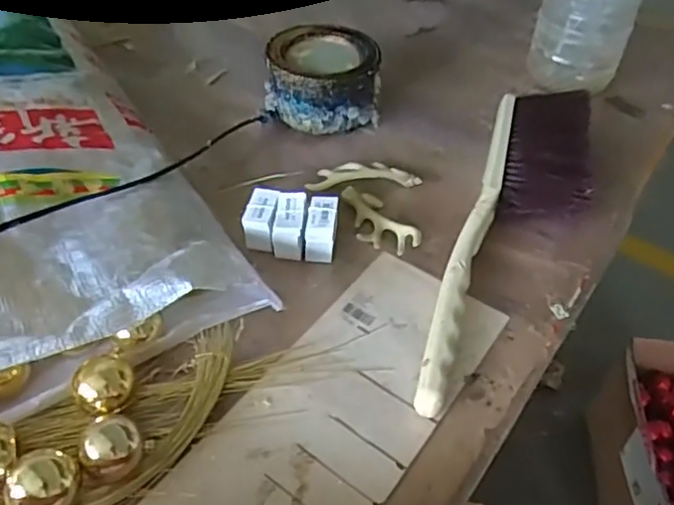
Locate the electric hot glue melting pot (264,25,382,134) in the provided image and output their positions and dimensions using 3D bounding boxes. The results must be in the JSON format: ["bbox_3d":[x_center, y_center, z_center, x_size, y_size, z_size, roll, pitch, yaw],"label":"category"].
[{"bbox_3d":[-0.013,-0.175,0.634,0.112,0.067,0.108,3,45,-3],"label":"electric hot glue melting pot"}]

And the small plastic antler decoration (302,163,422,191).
[{"bbox_3d":[0.026,-0.070,0.561,0.101,0.024,0.018,0,46,-5],"label":"small plastic antler decoration"}]

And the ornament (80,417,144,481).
[{"bbox_3d":[-0.131,0.115,0.361,0.032,0.030,0.030,3,45,-3],"label":"ornament"}]

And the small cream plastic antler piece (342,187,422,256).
[{"bbox_3d":[0.033,-0.027,0.518,0.039,0.025,0.092,-15,49,-19],"label":"small cream plastic antler piece"}]

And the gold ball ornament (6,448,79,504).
[{"bbox_3d":[-0.160,0.131,0.343,0.033,0.037,0.036,-10,47,-15],"label":"gold ball ornament"}]

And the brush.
[{"bbox_3d":[0.155,-0.024,0.515,0.093,0.043,0.401,18,47,12],"label":"brush"}]

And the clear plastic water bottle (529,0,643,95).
[{"bbox_3d":[0.274,-0.248,0.690,0.100,0.116,0.102,21,47,14],"label":"clear plastic water bottle"}]

